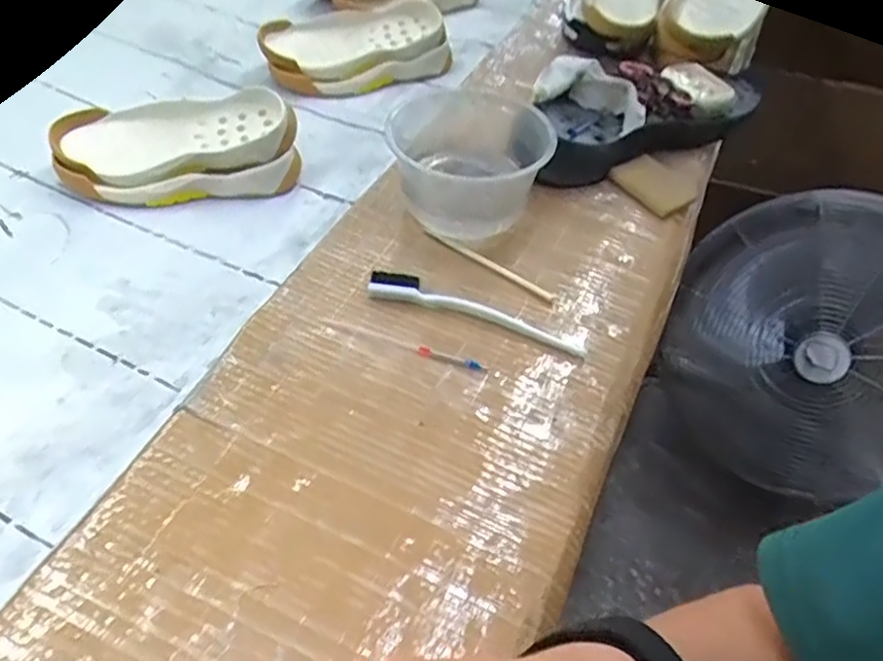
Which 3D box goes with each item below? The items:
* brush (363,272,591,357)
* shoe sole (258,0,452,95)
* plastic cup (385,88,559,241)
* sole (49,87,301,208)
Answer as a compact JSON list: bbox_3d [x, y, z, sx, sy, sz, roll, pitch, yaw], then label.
[{"bbox_3d":[0.027,-0.015,0.506,0.168,0.013,0.027,18,50,10],"label":"brush"},{"bbox_3d":[-0.105,-0.345,0.810,0.217,0.054,0.110,-13,51,-17],"label":"shoe sole"},{"bbox_3d":[0.023,-0.146,0.579,0.129,0.075,0.118,3,49,-3],"label":"plastic cup"},{"bbox_3d":[-0.250,-0.177,0.640,0.215,0.061,0.101,-9,50,-13],"label":"sole"}]

